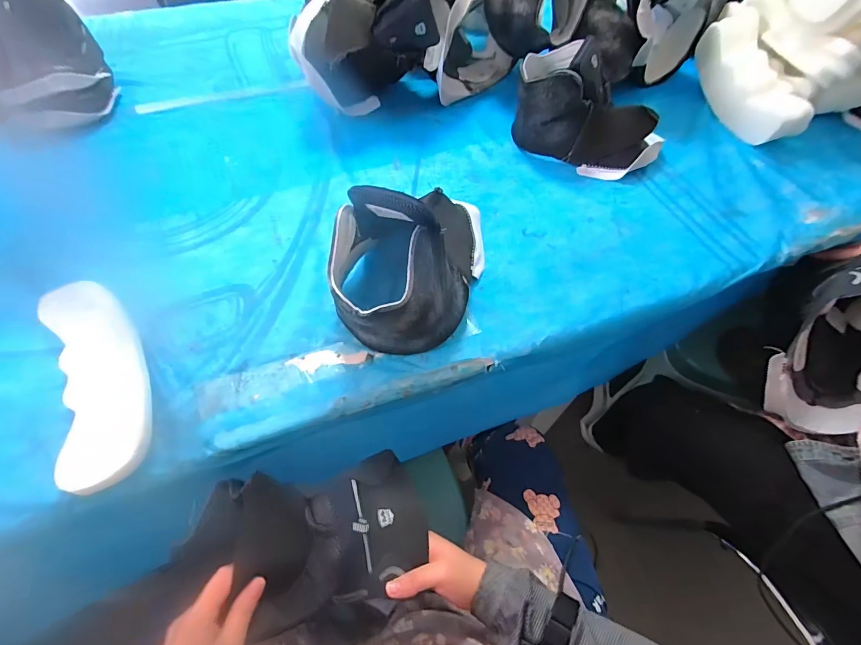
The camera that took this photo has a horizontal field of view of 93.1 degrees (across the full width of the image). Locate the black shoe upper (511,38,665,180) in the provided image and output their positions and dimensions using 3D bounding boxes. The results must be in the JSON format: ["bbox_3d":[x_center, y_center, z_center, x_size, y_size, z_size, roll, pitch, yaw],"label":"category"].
[{"bbox_3d":[0.266,-0.355,0.684,0.249,0.153,0.112,23,58,13],"label":"black shoe upper"}]

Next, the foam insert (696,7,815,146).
[{"bbox_3d":[0.589,-0.452,0.763,0.072,0.099,0.272,-12,73,-11],"label":"foam insert"}]

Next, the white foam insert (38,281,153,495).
[{"bbox_3d":[-0.387,0.056,0.473,0.089,0.018,0.278,-25,60,-18],"label":"white foam insert"}]

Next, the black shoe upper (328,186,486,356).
[{"bbox_3d":[-0.015,-0.094,0.510,0.161,0.149,0.270,11,55,5],"label":"black shoe upper"}]

